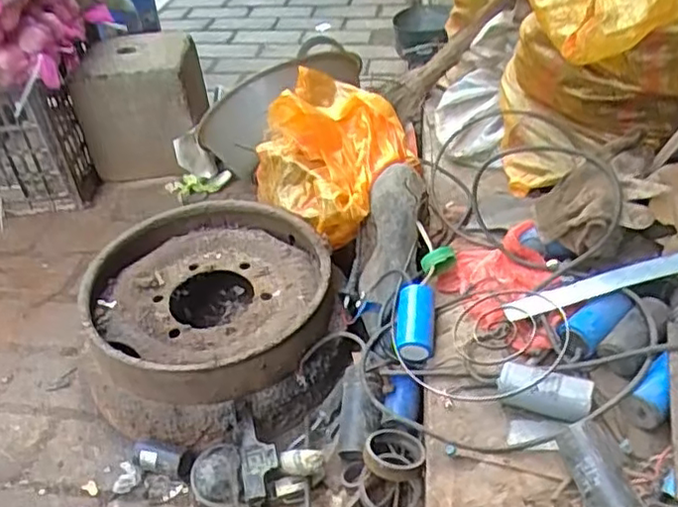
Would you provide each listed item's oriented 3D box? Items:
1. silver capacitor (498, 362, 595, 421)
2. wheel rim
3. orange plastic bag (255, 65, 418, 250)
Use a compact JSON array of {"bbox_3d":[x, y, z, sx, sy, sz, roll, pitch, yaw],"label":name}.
[{"bbox_3d":[0.237,0.159,0.748,0.104,0.037,0.046,15,42,21],"label":"silver capacitor"},{"bbox_3d":[-0.213,0.094,1.067,0.406,0.141,0.457,-15,40,-14],"label":"wheel rim"},{"bbox_3d":[-0.020,-0.157,1.134,0.189,0.204,0.277,-30,45,-29],"label":"orange plastic bag"}]

